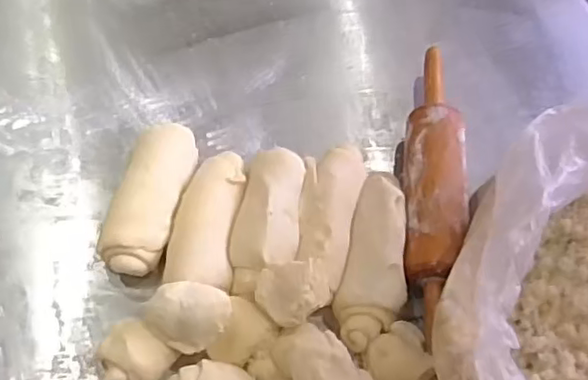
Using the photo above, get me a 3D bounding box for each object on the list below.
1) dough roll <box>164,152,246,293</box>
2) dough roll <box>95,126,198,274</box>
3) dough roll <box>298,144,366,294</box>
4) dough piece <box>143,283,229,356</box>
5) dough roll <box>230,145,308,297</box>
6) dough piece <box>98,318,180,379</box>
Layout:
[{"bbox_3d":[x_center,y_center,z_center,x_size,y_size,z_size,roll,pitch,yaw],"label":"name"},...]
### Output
[{"bbox_3d":[-0.074,0.027,0.529,0.057,0.040,0.124,6,58,-1],"label":"dough roll"},{"bbox_3d":[-0.120,0.004,0.535,0.058,0.043,0.145,12,58,3],"label":"dough roll"},{"bbox_3d":[0.030,0.021,0.542,0.052,0.047,0.144,8,58,0],"label":"dough roll"},{"bbox_3d":[-0.076,0.090,0.456,0.057,0.028,0.042,28,62,14],"label":"dough piece"},{"bbox_3d":[-0.022,0.026,0.530,0.053,0.048,0.130,6,58,-1],"label":"dough roll"},{"bbox_3d":[-0.120,0.125,0.464,0.051,0.038,0.048,2,58,-3],"label":"dough piece"}]

